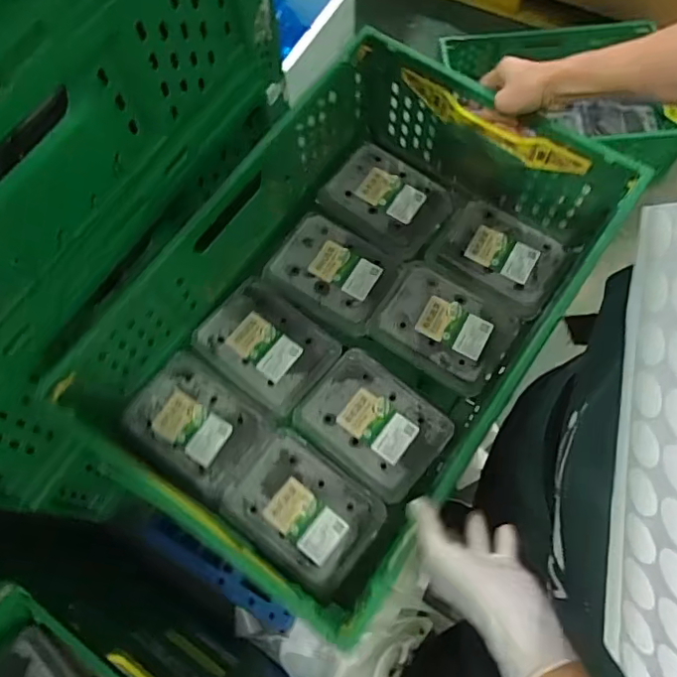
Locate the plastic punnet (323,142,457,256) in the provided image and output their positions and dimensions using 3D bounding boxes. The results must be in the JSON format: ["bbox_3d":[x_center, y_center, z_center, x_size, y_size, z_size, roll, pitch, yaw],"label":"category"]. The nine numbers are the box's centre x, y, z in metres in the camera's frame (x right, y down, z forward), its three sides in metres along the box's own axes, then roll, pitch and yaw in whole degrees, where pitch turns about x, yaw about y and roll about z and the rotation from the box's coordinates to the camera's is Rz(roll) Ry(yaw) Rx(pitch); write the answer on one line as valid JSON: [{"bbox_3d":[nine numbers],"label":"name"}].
[{"bbox_3d":[0.073,-0.208,0.816,0.166,0.056,0.136,35,71,13],"label":"plastic punnet"}]

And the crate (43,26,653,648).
[{"bbox_3d":[0.008,-0.047,0.667,0.419,0.204,0.580,33,71,12],"label":"crate"}]

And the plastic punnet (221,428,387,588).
[{"bbox_3d":[-0.042,0.203,0.660,0.171,0.036,0.126,35,71,13],"label":"plastic punnet"}]

